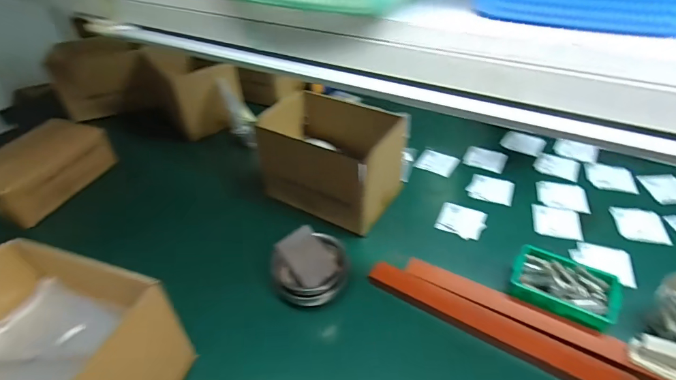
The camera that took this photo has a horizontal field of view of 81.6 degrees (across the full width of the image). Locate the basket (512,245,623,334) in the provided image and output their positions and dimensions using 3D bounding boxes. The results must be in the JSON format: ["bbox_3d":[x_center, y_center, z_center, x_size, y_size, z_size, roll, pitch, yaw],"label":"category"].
[{"bbox_3d":[0.364,0.162,0.641,0.151,0.049,0.099,19,46,25],"label":"basket"}]

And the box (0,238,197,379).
[{"bbox_3d":[-0.363,0.216,0.508,0.263,0.182,0.188,10,43,16],"label":"box"}]

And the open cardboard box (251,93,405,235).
[{"bbox_3d":[-0.016,-0.062,0.838,0.261,0.190,0.202,21,47,27],"label":"open cardboard box"}]

